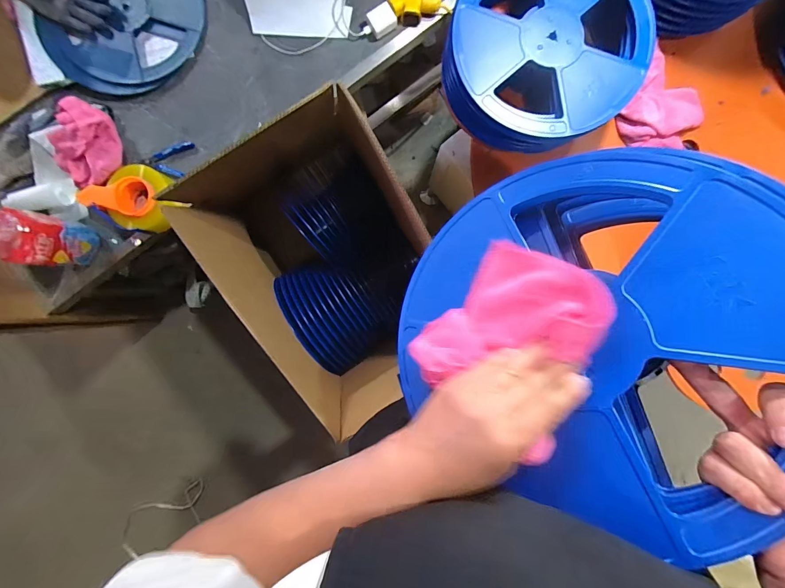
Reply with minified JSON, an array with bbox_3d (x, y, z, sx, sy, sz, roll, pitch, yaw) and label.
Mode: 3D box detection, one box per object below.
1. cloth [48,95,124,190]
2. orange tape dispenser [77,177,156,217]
[{"bbox_3d":[-0.636,-0.310,0.701,0.126,0.082,0.171,7,92,1],"label":"cloth"},{"bbox_3d":[-0.548,-0.203,0.708,0.124,0.078,0.077,11,92,1],"label":"orange tape dispenser"}]

